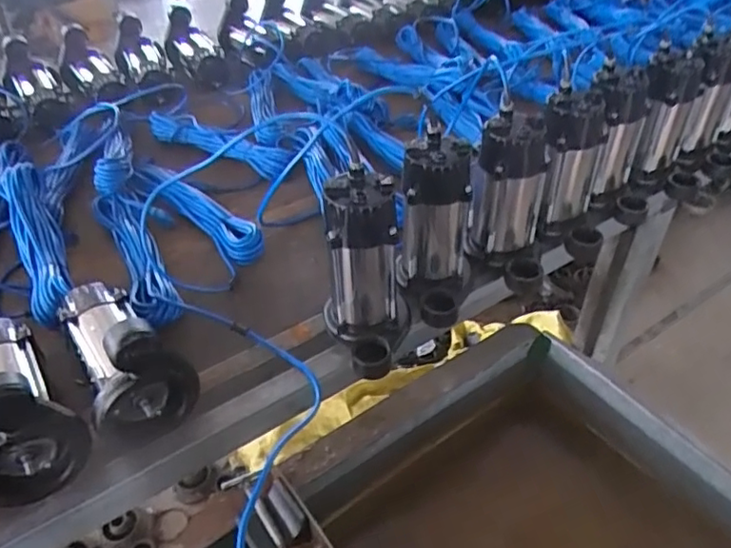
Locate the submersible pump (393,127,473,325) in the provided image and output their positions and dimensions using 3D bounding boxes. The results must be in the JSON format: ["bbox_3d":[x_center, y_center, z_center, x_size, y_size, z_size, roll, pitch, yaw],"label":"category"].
[{"bbox_3d":[0.096,-0.061,0.834,0.104,0.226,0.129,12,42,16],"label":"submersible pump"}]

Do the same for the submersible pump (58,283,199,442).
[{"bbox_3d":[-0.324,0.081,0.747,0.107,0.154,0.223,-29,48,-29],"label":"submersible pump"}]

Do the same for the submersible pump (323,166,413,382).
[{"bbox_3d":[0.011,0.002,0.771,0.110,0.232,0.135,-22,45,-23],"label":"submersible pump"}]

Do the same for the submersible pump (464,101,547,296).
[{"bbox_3d":[0.213,-0.101,0.877,0.110,0.229,0.122,2,41,4],"label":"submersible pump"}]

